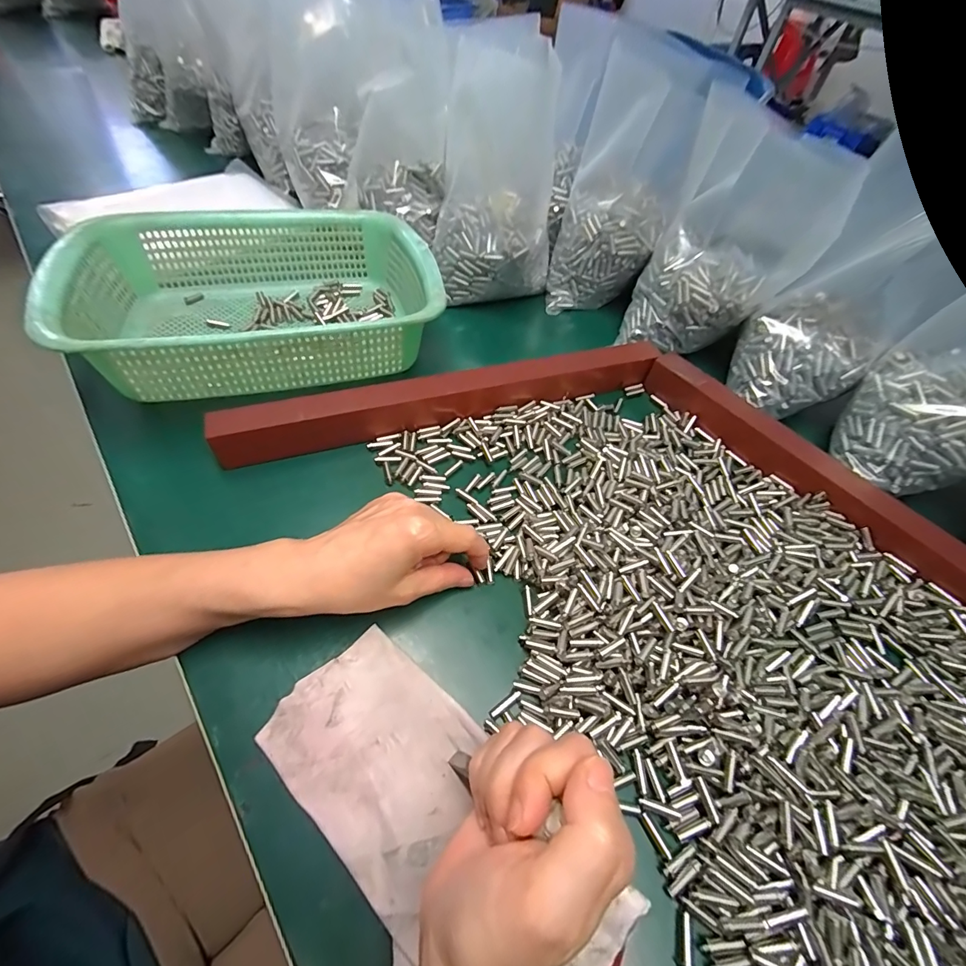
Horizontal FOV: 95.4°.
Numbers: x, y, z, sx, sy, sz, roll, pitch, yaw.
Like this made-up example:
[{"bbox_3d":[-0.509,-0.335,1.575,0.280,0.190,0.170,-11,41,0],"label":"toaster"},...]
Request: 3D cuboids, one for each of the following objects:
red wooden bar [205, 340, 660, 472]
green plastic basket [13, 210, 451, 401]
[{"bbox_3d":[-0.022,-0.077,0.382,0.381,0.040,0.027,-14,58,-14],"label":"red wooden bar"},{"bbox_3d":[-0.199,-0.173,0.412,0.299,0.087,0.225,-17,59,-16],"label":"green plastic basket"}]

